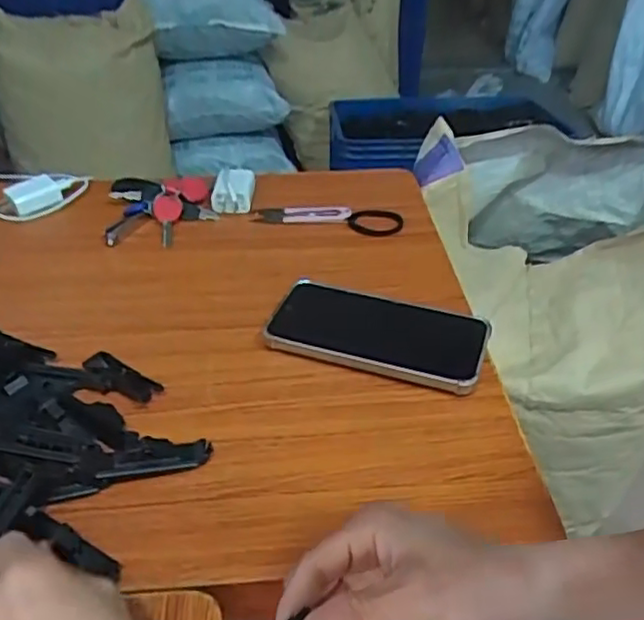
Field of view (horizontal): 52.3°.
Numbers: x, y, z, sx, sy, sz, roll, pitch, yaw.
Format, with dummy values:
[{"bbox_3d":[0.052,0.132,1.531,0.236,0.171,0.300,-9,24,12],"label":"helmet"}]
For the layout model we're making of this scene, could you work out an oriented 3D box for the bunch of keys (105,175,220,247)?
[{"bbox_3d":[-0.166,-0.111,0.676,0.104,0.028,0.123,-7,39,-10],"label":"bunch of keys"}]

